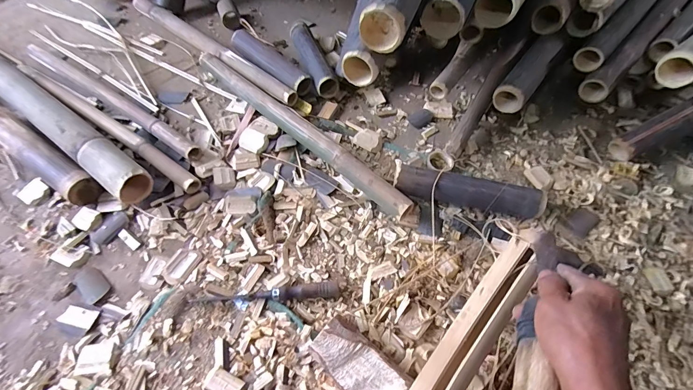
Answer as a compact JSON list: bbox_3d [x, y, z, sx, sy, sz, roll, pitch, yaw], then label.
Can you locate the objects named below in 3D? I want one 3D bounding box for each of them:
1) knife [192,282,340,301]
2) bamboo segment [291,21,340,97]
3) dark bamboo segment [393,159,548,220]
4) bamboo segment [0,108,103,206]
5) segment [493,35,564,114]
[{"bbox_3d":[-0.130,0.164,0.560,0.236,0.021,0.025,-4,59,-1],"label":"knife"},{"bbox_3d":[-0.088,-0.353,0.863,0.055,0.061,0.265,-19,61,-10],"label":"bamboo segment"},{"bbox_3d":[0.223,-0.002,0.635,0.269,0.060,0.055,13,60,9],"label":"dark bamboo segment"},{"bbox_3d":[-0.645,-0.086,0.704,0.346,0.076,0.066,29,64,17],"label":"bamboo segment"},{"bbox_3d":[0.386,-0.258,0.719,0.064,0.062,0.198,34,65,20],"label":"segment"}]

